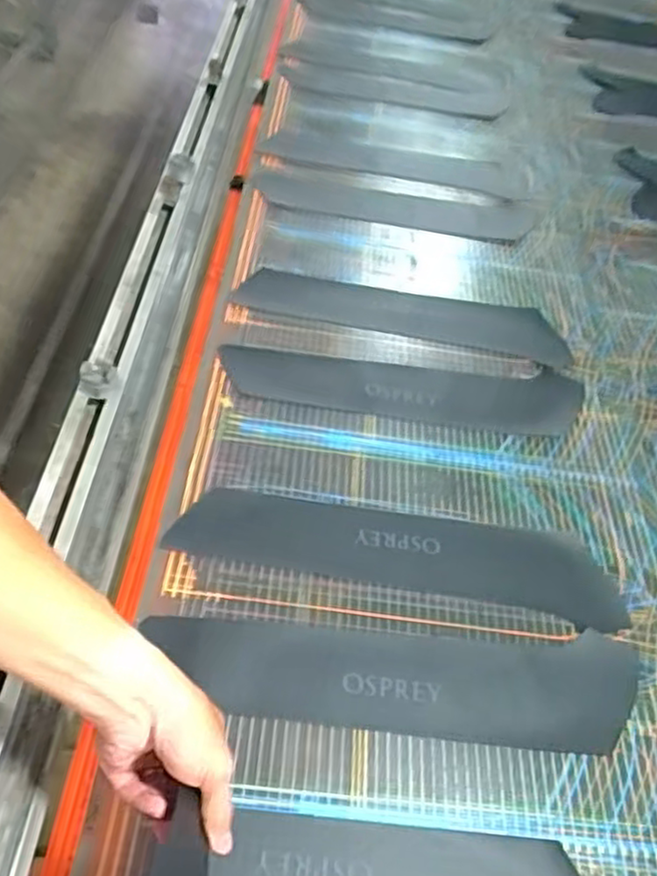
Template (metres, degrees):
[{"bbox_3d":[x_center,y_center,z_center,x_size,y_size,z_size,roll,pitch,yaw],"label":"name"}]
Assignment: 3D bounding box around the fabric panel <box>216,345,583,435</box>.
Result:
[{"bbox_3d":[0.095,-0.067,0.896,0.459,0.010,0.112,6,49,0],"label":"fabric panel"}]

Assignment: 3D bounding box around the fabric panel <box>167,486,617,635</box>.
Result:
[{"bbox_3d":[0.072,0.119,0.737,0.453,0.014,0.097,10,49,1],"label":"fabric panel"}]

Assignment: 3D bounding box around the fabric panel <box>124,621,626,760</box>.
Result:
[{"bbox_3d":[0.070,0.229,0.652,0.453,0.012,0.109,2,49,-3],"label":"fabric panel"}]

